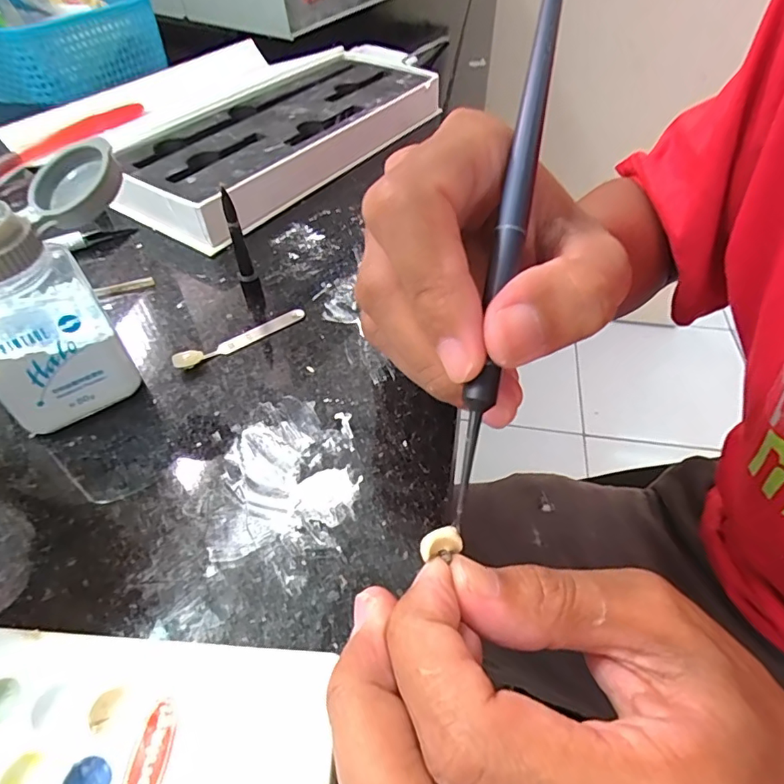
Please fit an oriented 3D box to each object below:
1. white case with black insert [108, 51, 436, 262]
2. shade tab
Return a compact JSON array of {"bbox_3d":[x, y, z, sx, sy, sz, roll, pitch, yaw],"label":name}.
[{"bbox_3d":[-0.063,-0.161,0.317,0.090,0.029,0.217,28,54,23],"label":"white case with black insert"},{"bbox_3d":[-0.062,-0.023,0.210,0.056,0.005,0.008,-29,54,-23],"label":"shade tab"}]

